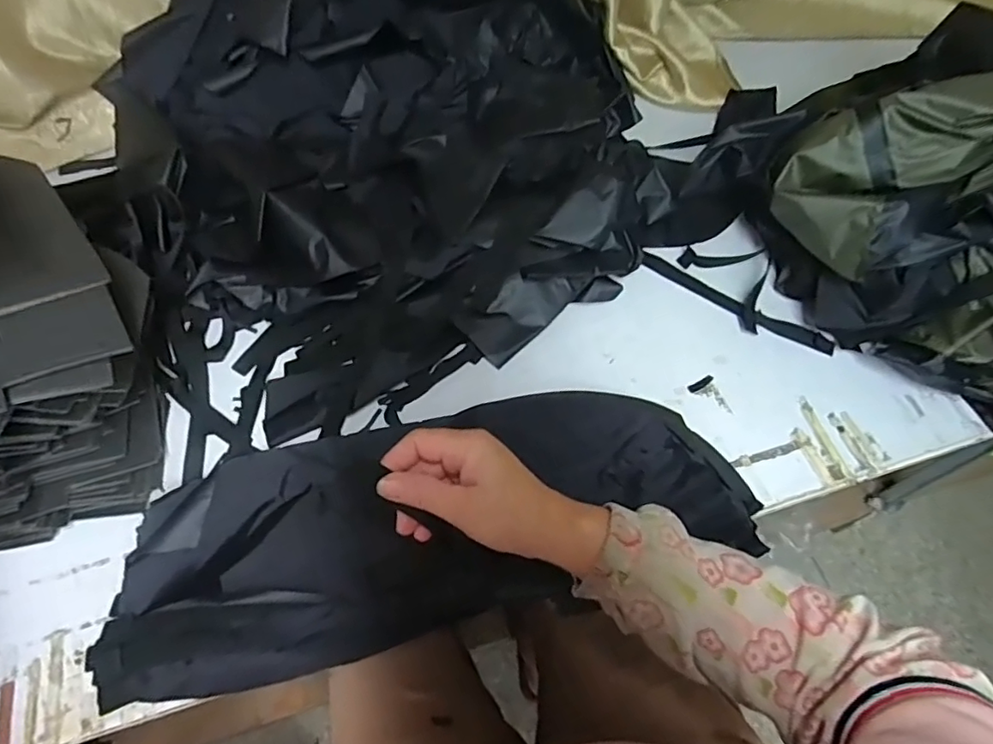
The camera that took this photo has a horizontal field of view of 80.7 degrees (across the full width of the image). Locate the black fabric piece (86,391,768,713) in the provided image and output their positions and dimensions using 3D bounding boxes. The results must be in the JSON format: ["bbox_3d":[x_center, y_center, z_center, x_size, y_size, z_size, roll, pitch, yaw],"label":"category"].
[{"bbox_3d":[-0.066,0.136,0.564,0.588,0.084,0.210,-15,61,-2],"label":"black fabric piece"}]

